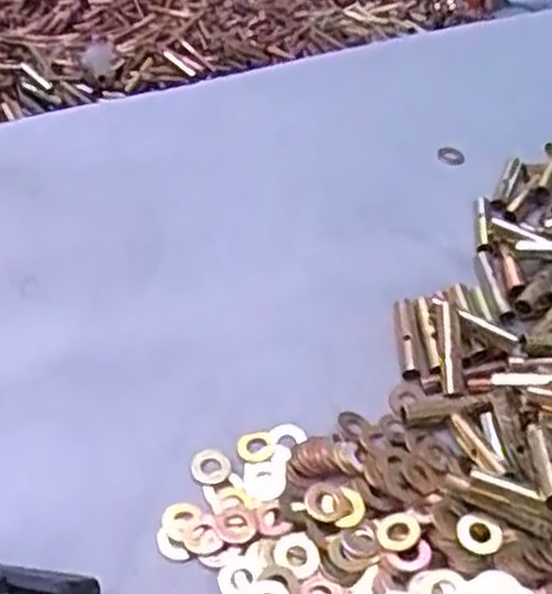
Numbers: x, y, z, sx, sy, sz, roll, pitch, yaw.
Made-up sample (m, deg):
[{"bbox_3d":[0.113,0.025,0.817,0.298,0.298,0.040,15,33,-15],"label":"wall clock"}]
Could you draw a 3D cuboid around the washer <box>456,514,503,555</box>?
[{"bbox_3d":[0.077,0.089,0.292,0.017,0.004,0.015,23,47,20],"label":"washer"}]

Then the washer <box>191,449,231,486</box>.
[{"bbox_3d":[-0.027,0.069,0.317,0.016,0.004,0.016,2,43,-2],"label":"washer"}]

